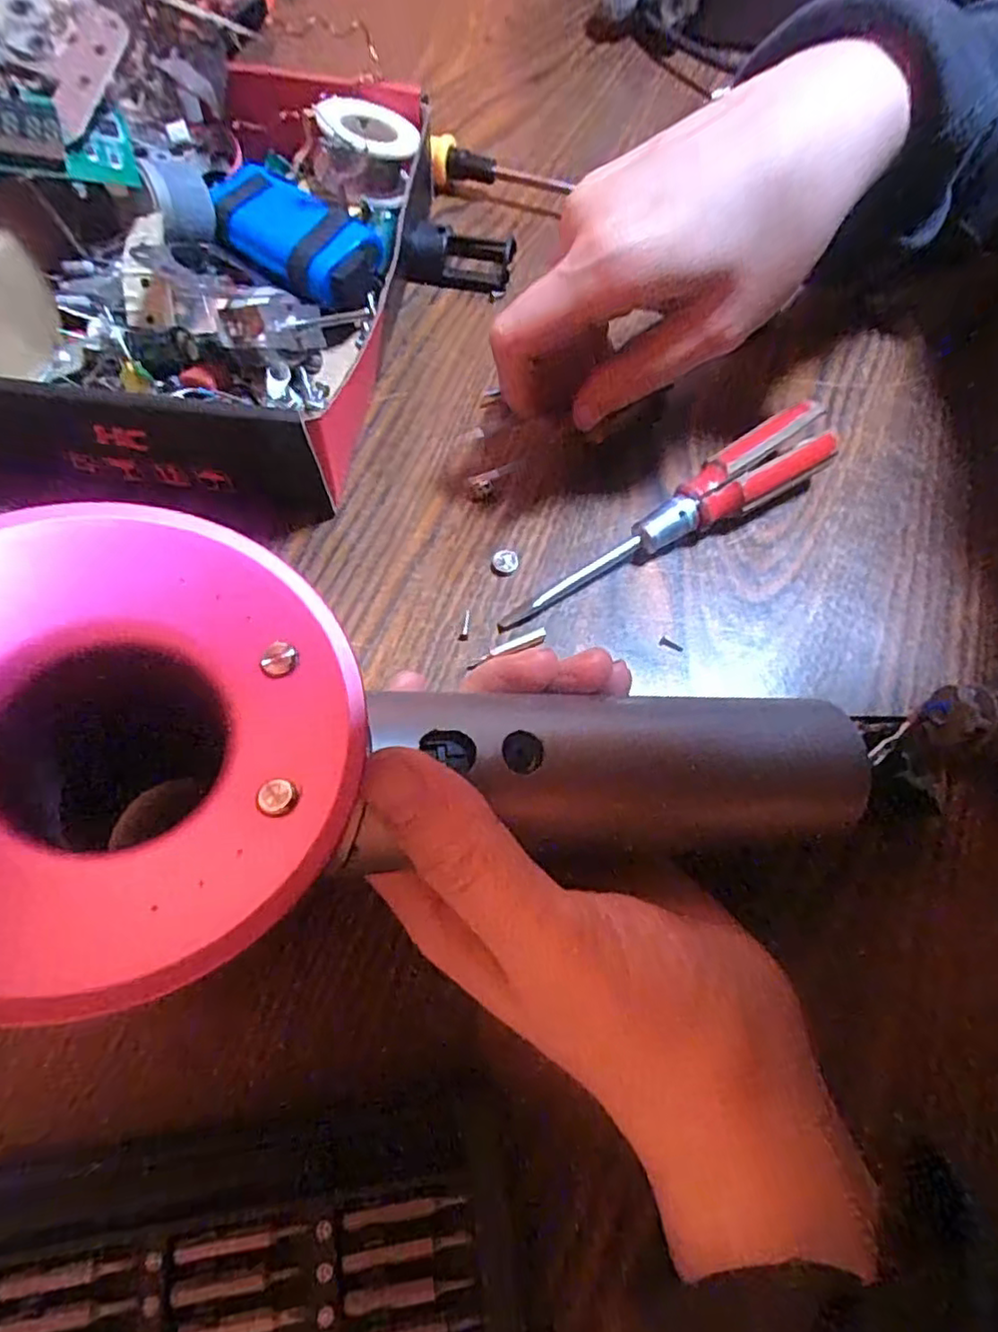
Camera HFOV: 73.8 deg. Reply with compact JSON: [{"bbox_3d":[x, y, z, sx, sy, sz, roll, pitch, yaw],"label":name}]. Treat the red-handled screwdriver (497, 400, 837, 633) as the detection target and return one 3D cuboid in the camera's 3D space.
[{"bbox_3d":[0.061,-0.051,0.233,0.135,0.025,0.023,-30,67,-16],"label":"red-handled screwdriver"}]

